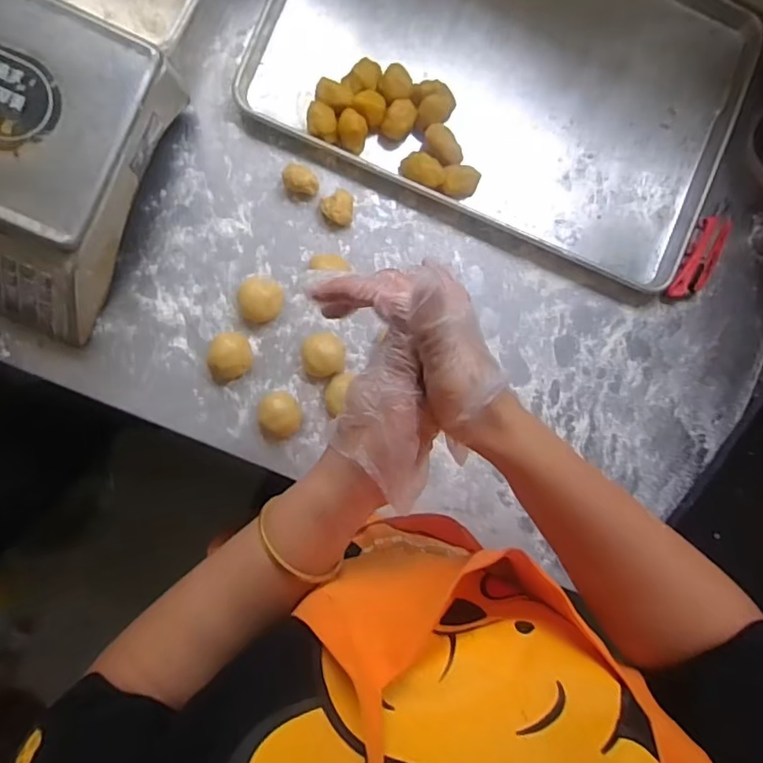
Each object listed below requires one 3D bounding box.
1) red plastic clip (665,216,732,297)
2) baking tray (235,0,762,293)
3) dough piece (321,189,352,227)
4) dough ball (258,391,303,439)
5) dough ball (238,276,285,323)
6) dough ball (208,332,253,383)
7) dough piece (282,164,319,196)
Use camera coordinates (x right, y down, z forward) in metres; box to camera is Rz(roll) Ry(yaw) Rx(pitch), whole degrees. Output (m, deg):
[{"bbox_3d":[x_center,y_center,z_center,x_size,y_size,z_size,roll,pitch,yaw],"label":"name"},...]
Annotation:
[{"bbox_3d":[0.437,-0.168,0.761,0.051,0.019,0.133,28,88,-6],"label":"red plastic clip"},{"bbox_3d":[0.174,-0.413,0.716,0.616,0.033,0.431,24,88,-6],"label":"baking tray"},{"bbox_3d":[-0.055,-0.215,0.694,0.038,0.026,0.040,1,91,-6],"label":"dough piece"},{"bbox_3d":[-0.124,0.041,0.686,0.051,0.026,0.055,0,91,-6],"label":"dough ball"},{"bbox_3d":[-0.146,-0.099,0.679,0.052,0.037,0.050,0,91,-6],"label":"dough ball"},{"bbox_3d":[-0.183,-0.029,0.676,0.047,0.035,0.059,0,91,-6],"label":"dough ball"},{"bbox_3d":[-0.099,-0.248,0.688,0.044,0.029,0.028,18,89,-6],"label":"dough piece"}]

